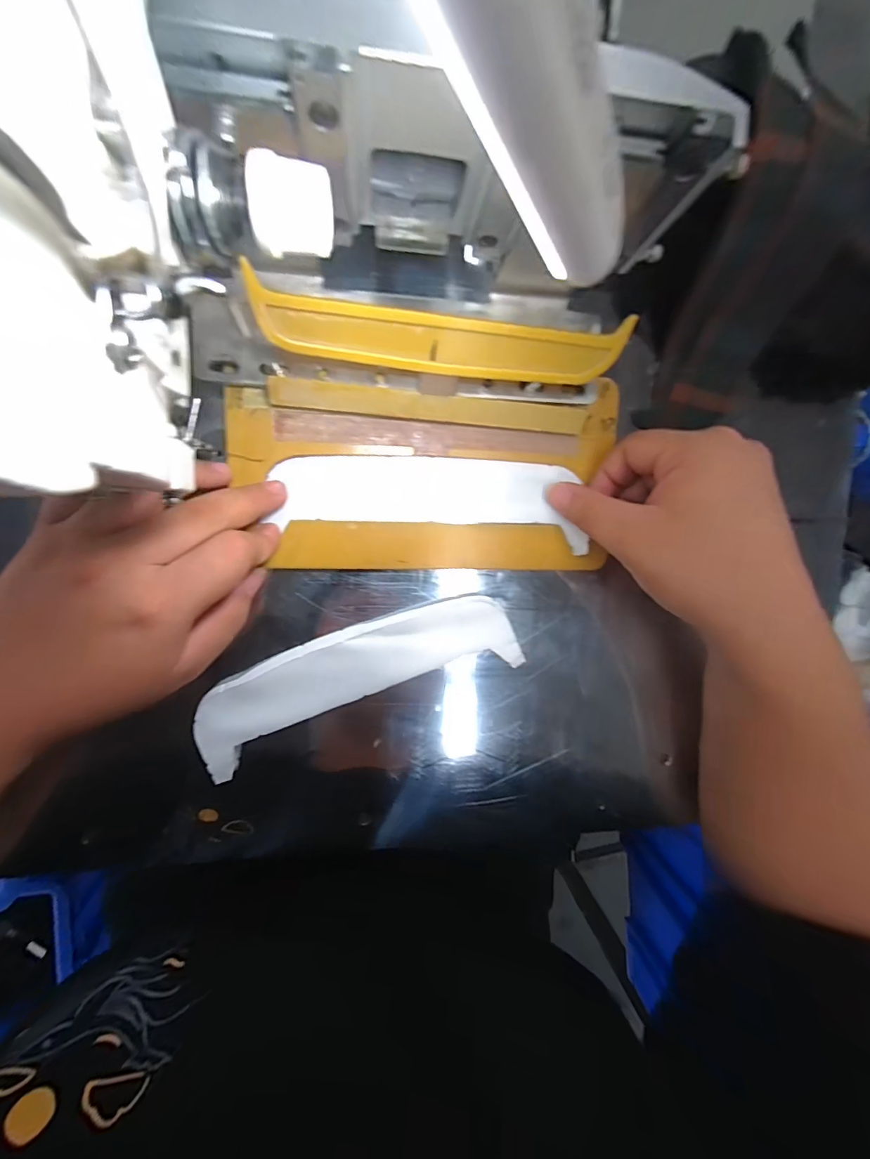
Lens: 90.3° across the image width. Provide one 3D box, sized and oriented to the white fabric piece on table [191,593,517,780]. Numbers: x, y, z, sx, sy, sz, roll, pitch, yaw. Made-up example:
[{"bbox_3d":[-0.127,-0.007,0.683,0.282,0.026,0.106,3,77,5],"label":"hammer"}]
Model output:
[{"bbox_3d":[-0.046,0.057,0.261,0.192,0.012,0.056,-20,105,-4],"label":"white fabric piece on table"}]

